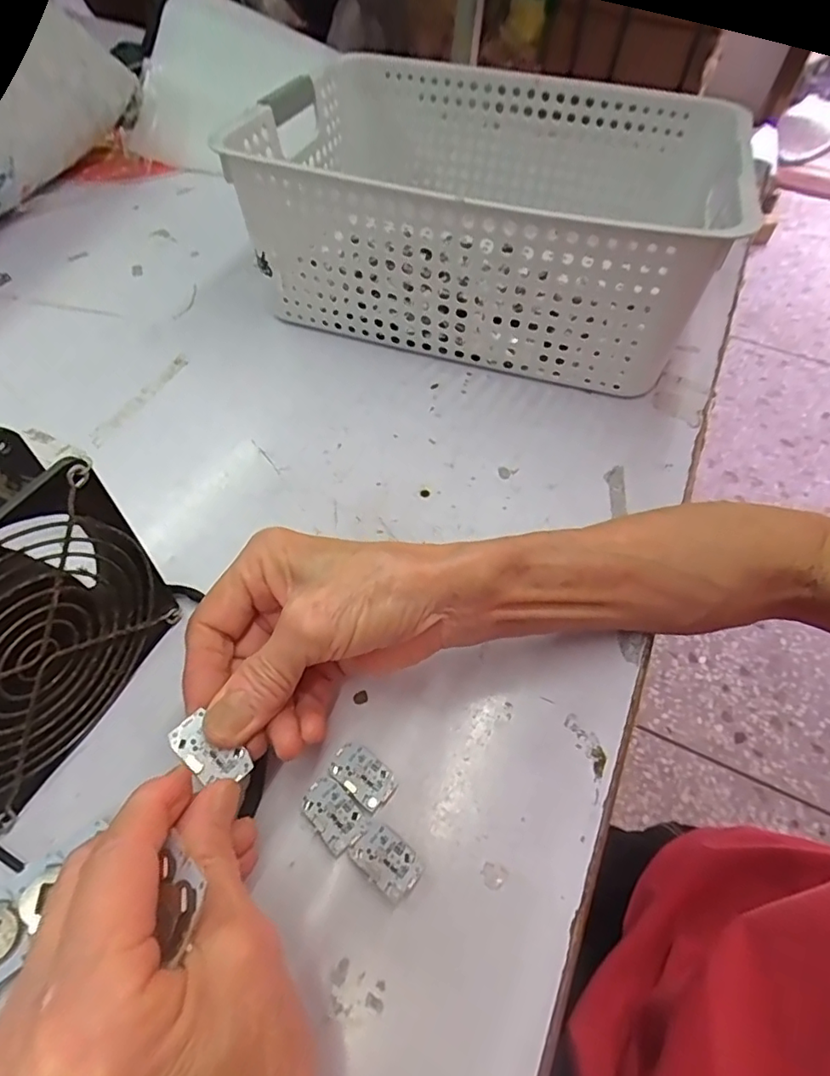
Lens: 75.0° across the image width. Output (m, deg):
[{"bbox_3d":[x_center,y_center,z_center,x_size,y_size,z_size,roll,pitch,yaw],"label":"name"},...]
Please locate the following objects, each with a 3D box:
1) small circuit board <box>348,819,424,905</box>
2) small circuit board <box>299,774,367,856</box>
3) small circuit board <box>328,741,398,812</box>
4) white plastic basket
[{"bbox_3d":[-0.011,0.131,0.221,0.028,0.005,0.019,35,60,22],"label":"small circuit board"},{"bbox_3d":[-0.035,0.116,0.228,0.027,0.004,0.020,35,60,22],"label":"small circuit board"},{"bbox_3d":[-0.023,0.105,0.240,0.030,0.004,0.019,32,59,20],"label":"small circuit board"},{"bbox_3d":[0.063,-0.275,0.449,0.328,0.125,0.302,16,54,10],"label":"white plastic basket"}]

